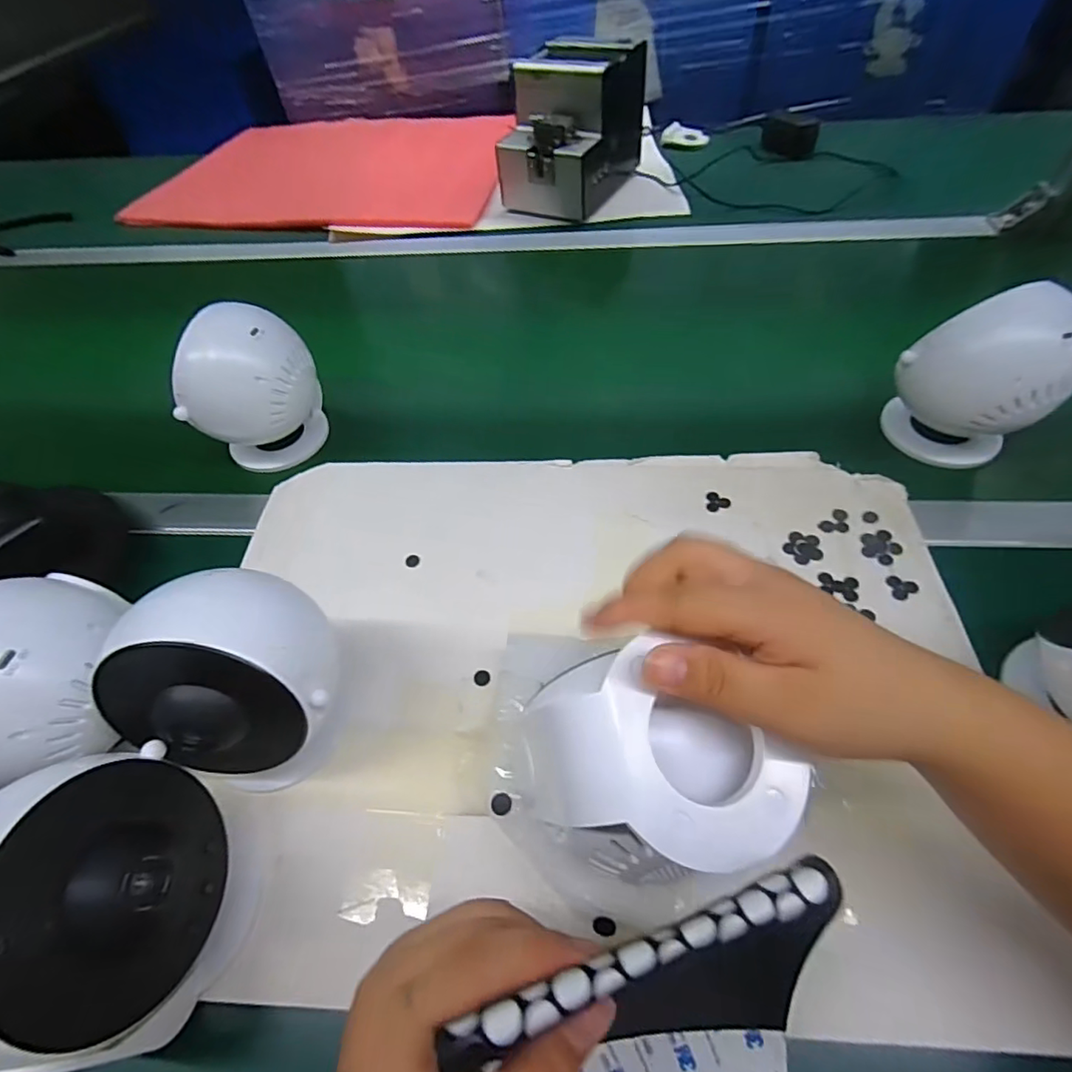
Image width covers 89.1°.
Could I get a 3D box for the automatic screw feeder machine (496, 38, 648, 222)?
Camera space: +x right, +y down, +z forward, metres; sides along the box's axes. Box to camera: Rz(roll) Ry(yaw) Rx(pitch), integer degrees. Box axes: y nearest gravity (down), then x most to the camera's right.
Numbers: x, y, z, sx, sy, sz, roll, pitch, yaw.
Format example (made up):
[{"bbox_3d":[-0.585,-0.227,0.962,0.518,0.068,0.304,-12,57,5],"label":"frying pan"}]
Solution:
[{"bbox_3d":[0.046,-0.530,0.711,0.132,0.146,0.173,19,57,18],"label":"automatic screw feeder machine"}]

